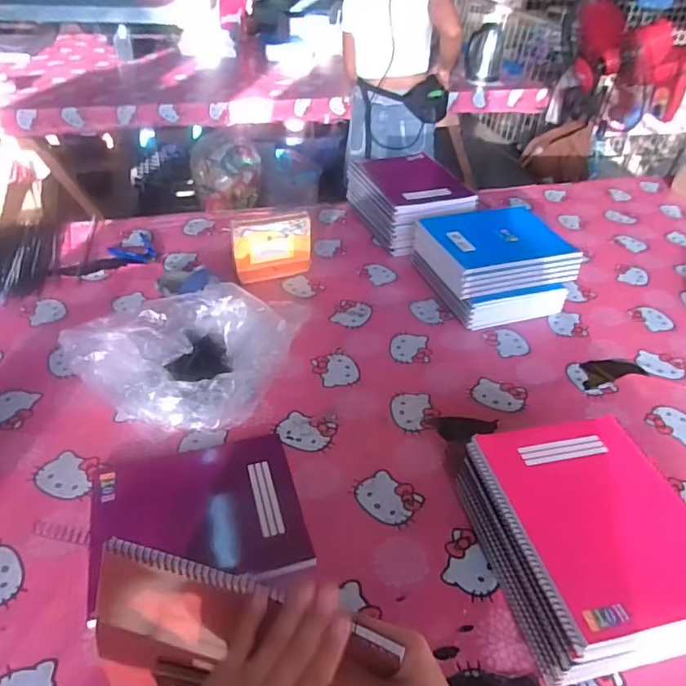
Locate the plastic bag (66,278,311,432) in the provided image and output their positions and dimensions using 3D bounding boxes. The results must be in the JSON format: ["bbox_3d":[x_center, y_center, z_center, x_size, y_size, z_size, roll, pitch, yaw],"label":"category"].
[{"bbox_3d":[-0.213,0.006,0.868,0.246,0.101,0.358,31,47,30],"label":"plastic bag"}]

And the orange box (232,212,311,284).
[{"bbox_3d":[-0.143,-0.195,1.110,0.163,0.111,0.064,-15,43,-21],"label":"orange box"}]

